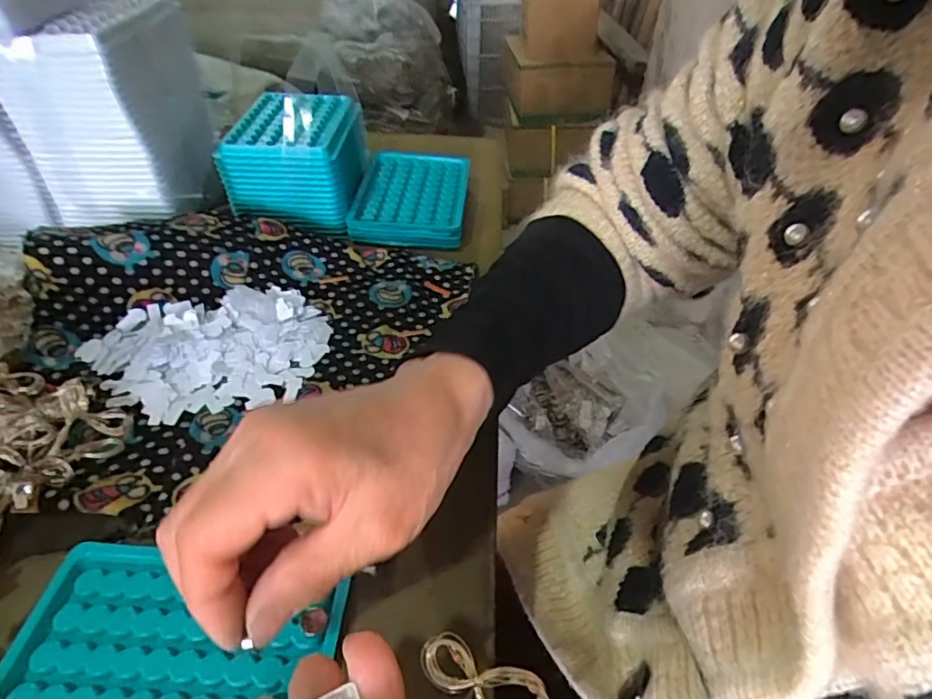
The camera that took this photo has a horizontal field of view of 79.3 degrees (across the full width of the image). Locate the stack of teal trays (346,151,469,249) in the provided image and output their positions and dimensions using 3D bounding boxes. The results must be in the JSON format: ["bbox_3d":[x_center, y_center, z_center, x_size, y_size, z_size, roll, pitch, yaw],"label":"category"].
[{"bbox_3d":[-0.048,-0.142,0.510,0.096,0.019,0.131,5,43,0],"label":"stack of teal trays"}]

